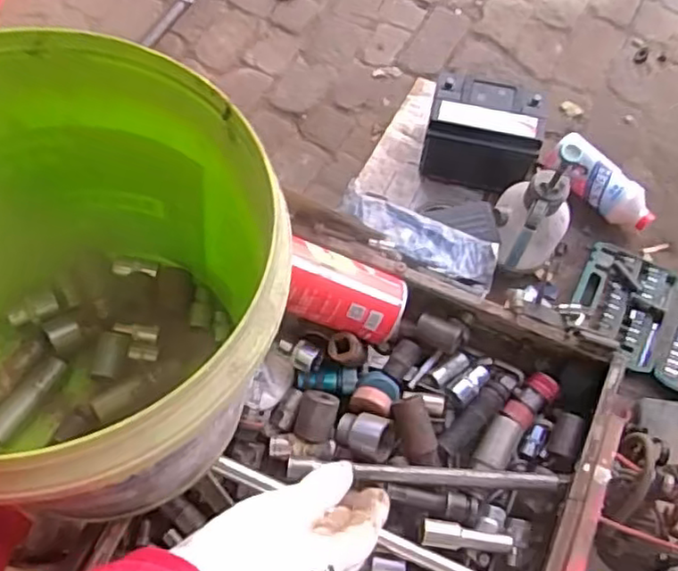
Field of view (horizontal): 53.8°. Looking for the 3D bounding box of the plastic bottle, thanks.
[{"bbox_3d":[0.562,-0.213,1.447,0.257,0.089,0.081,41,72,15],"label":"plastic bottle"}]

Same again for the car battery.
[{"bbox_3d":[0.304,-0.318,1.450,0.236,0.191,0.160,17,68,7],"label":"car battery"}]

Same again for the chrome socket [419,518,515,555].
[{"bbox_3d":[0.107,0.209,0.553,0.077,0.017,0.021,6,67,2],"label":"chrome socket"}]

